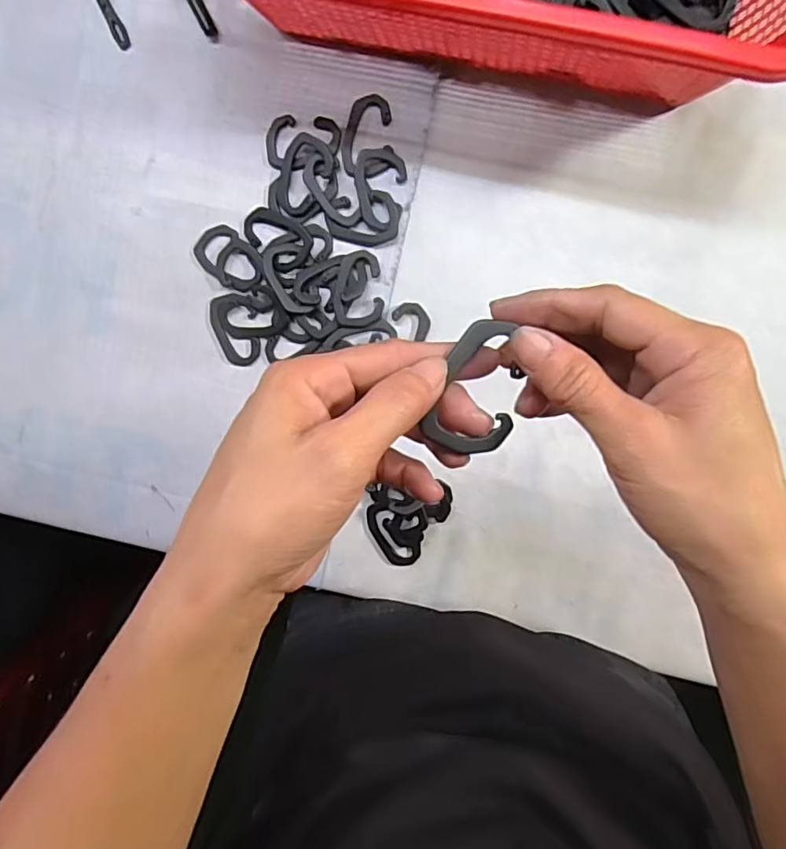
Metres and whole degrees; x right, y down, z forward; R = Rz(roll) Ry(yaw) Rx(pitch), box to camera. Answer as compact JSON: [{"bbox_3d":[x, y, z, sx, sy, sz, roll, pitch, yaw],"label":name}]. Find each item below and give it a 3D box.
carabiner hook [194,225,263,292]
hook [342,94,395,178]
[{"bbox_3d":[-0.119,-0.120,0.420,0.054,0.005,0.035,39,100,2],"label":"carabiner hook"},{"bbox_3d":[-0.018,-0.199,0.397,0.035,0.004,0.053,-5,96,8],"label":"hook"}]

